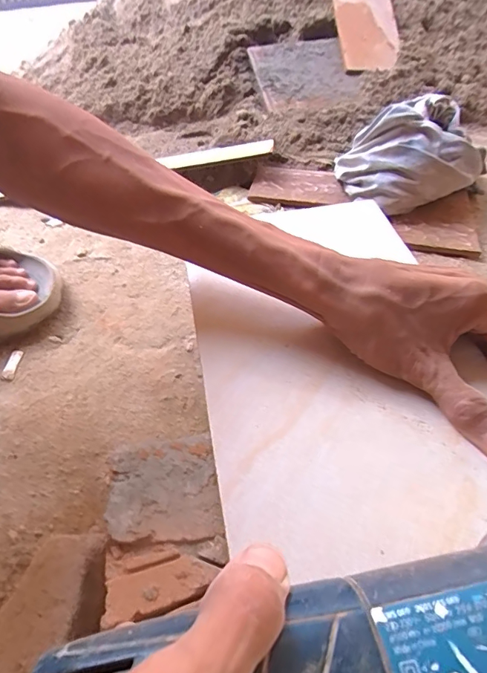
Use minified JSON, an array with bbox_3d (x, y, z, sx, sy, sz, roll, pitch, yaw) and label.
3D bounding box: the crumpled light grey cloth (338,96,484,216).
[{"bbox_3d":[0.220,-0.236,0.568,0.181,0.111,0.142,-1,46,5],"label":"crumpled light grey cloth"}]

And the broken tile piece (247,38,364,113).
[{"bbox_3d":[0.108,-0.479,0.784,0.166,0.012,0.186,-13,67,-2],"label":"broken tile piece"}]

